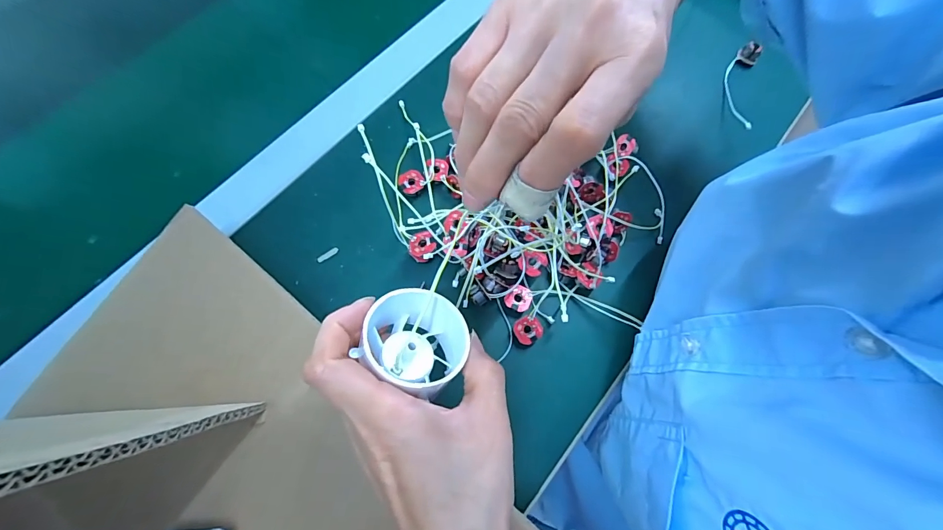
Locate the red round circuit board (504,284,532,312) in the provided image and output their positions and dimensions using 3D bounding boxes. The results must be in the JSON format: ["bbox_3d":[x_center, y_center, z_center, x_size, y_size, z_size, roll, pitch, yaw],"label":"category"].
[{"bbox_3d":[0.035,0.026,0.301,0.018,0.010,0.019,1,72,-2],"label":"red round circuit board"}]

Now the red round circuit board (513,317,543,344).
[{"bbox_3d":[0.041,0.049,0.295,0.020,0.015,0.017,-33,76,-12],"label":"red round circuit board"}]

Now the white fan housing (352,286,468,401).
[{"bbox_3d":[-0.030,0.041,0.204,0.048,0.044,0.042,34,54,1],"label":"white fan housing"}]

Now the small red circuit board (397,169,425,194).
[{"bbox_3d":[-0.048,-0.067,0.321,0.019,0.004,0.019,-36,77,-12],"label":"small red circuit board"}]

